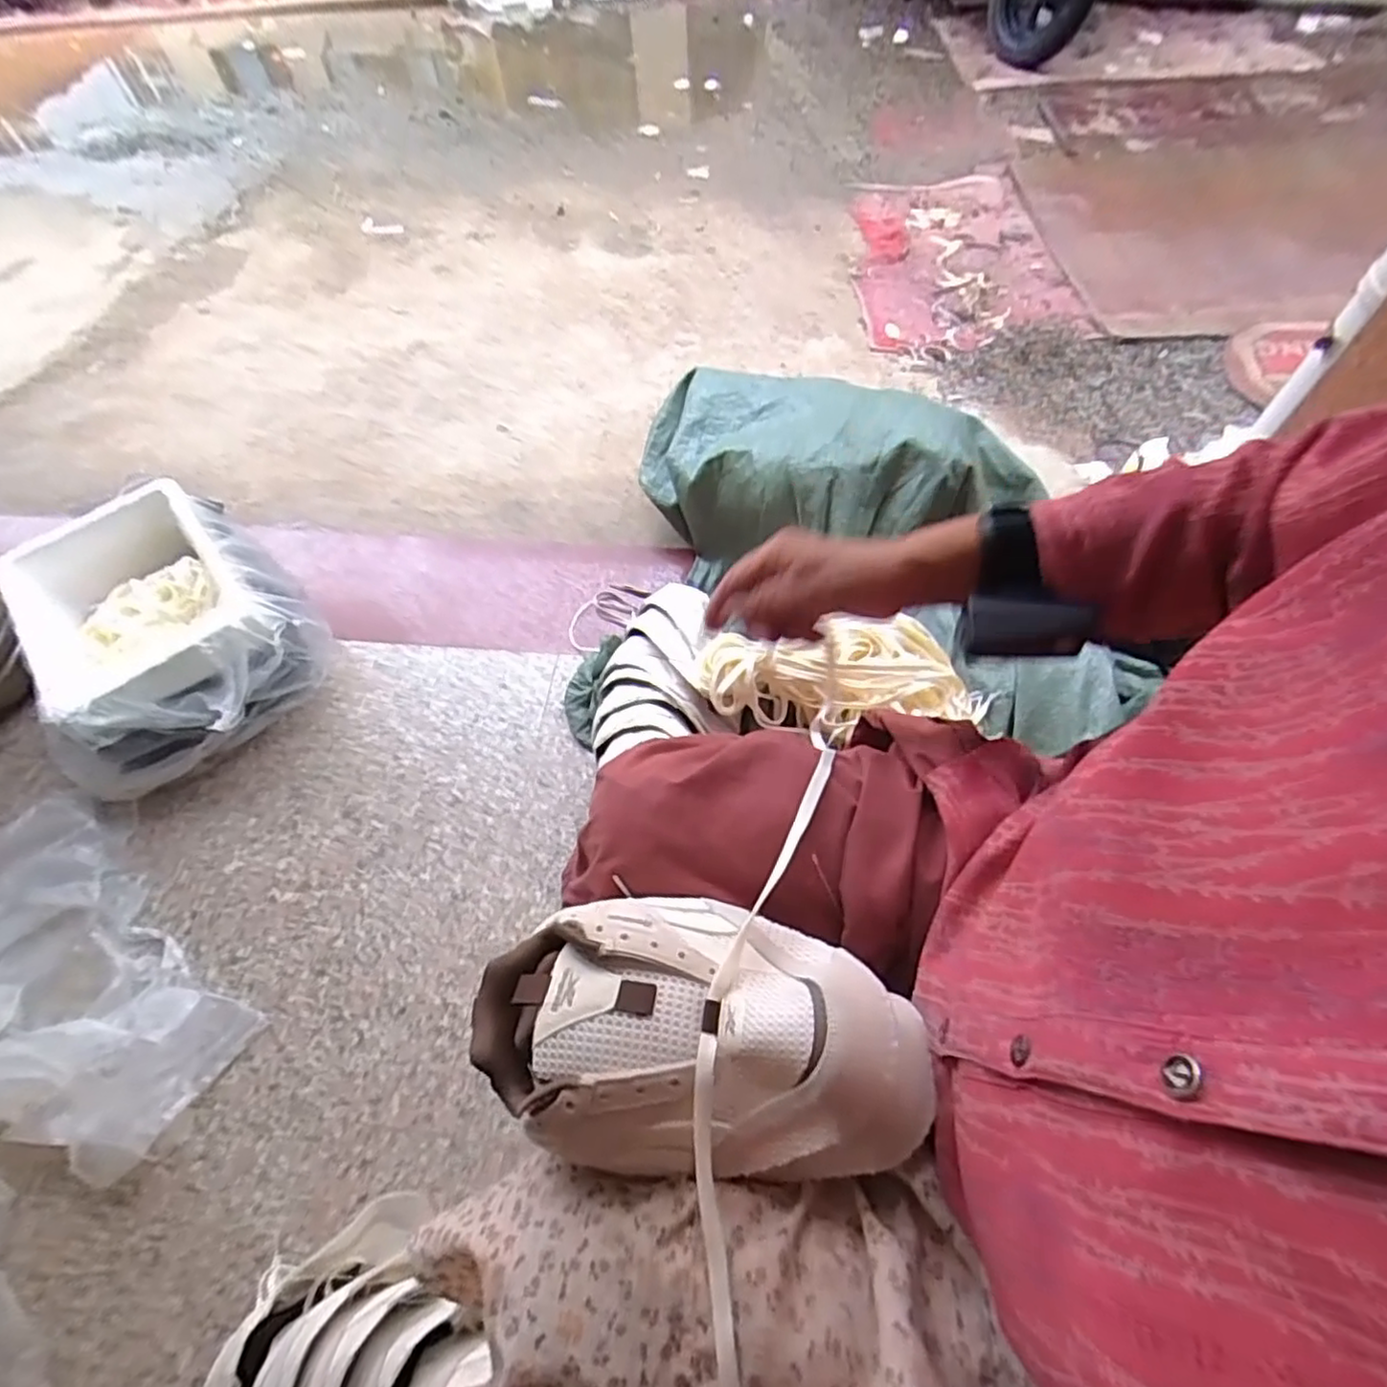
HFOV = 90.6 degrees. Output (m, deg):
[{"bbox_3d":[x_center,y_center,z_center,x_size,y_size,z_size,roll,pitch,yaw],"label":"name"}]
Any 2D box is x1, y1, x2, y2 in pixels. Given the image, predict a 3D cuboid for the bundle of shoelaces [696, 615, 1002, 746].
[{"bbox_3d":[0.166,-0.017,0.750,0.321,0.085,0.124,-4,60,2],"label":"bundle of shoelaces"}]

